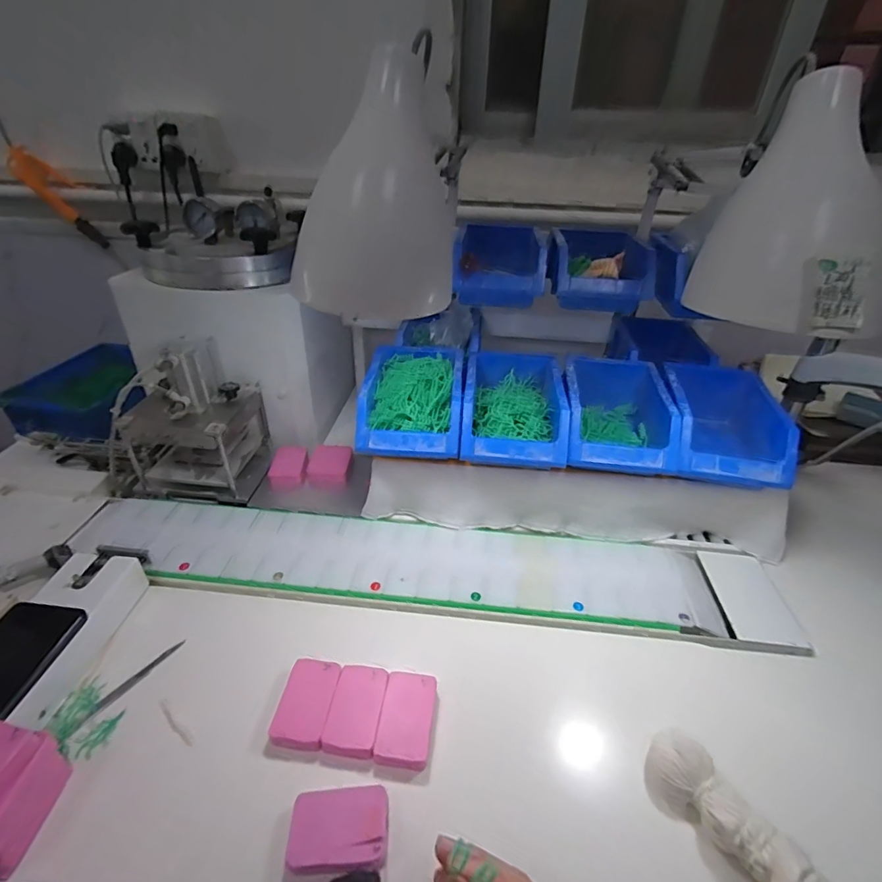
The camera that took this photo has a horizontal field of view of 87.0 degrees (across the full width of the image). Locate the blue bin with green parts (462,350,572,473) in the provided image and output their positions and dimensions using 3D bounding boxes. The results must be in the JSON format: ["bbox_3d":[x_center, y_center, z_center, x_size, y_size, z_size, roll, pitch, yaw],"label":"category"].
[{"bbox_3d":[0.092,-0.048,0.599,0.121,0.067,0.185,4,35,3],"label":"blue bin with green parts"}]

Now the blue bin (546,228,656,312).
[{"bbox_3d":[0.229,-0.240,0.658,0.146,0.073,0.155,7,35,7],"label":"blue bin"}]

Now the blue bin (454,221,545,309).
[{"bbox_3d":[0.080,-0.255,0.665,0.126,0.076,0.155,2,35,0],"label":"blue bin"}]

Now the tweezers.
[{"bbox_3d":[-0.296,0.231,0.443,0.012,0.007,0.105,21,39,25],"label":"tweezers"}]

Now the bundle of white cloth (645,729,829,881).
[{"bbox_3d":[0.224,0.291,0.336,0.074,0.049,0.158,-8,36,-14],"label":"bundle of white cloth"}]

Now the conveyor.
[{"bbox_3d":[-0.029,0.148,0.570,0.848,0.029,0.143,4,35,3],"label":"conveyor"}]

